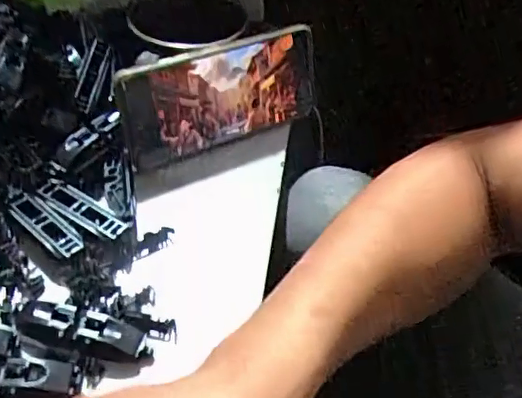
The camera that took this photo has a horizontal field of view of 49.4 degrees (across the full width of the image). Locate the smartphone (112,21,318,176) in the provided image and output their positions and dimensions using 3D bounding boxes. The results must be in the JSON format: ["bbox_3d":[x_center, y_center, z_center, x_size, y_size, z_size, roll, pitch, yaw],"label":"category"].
[{"bbox_3d":[-0.027,-0.083,0.444,0.167,0.077,0.011,-21,33,-22],"label":"smartphone"}]

